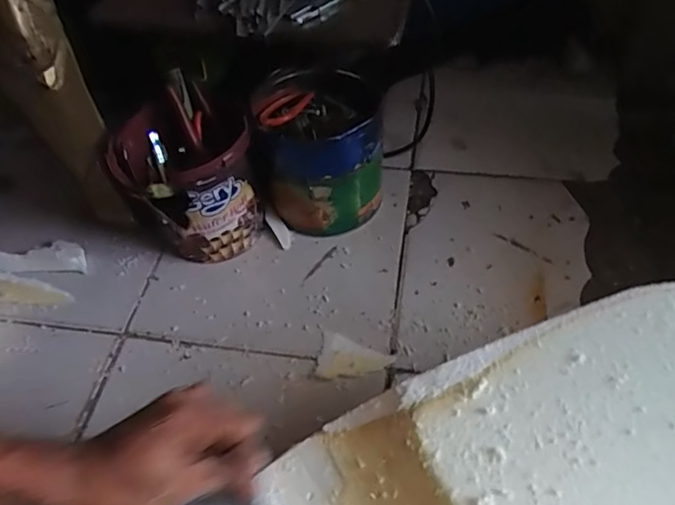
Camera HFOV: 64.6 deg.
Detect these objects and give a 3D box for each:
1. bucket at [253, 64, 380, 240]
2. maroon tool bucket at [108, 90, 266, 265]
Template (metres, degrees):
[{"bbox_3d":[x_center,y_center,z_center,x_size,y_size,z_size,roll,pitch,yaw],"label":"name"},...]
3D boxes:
[{"bbox_3d":[-0.018,-0.120,0.660,0.139,0.158,0.139,-3,53,4],"label":"bucket"},{"bbox_3d":[-0.170,-0.079,0.622,0.139,0.162,0.129,-33,57,-18],"label":"maroon tool bucket"}]

